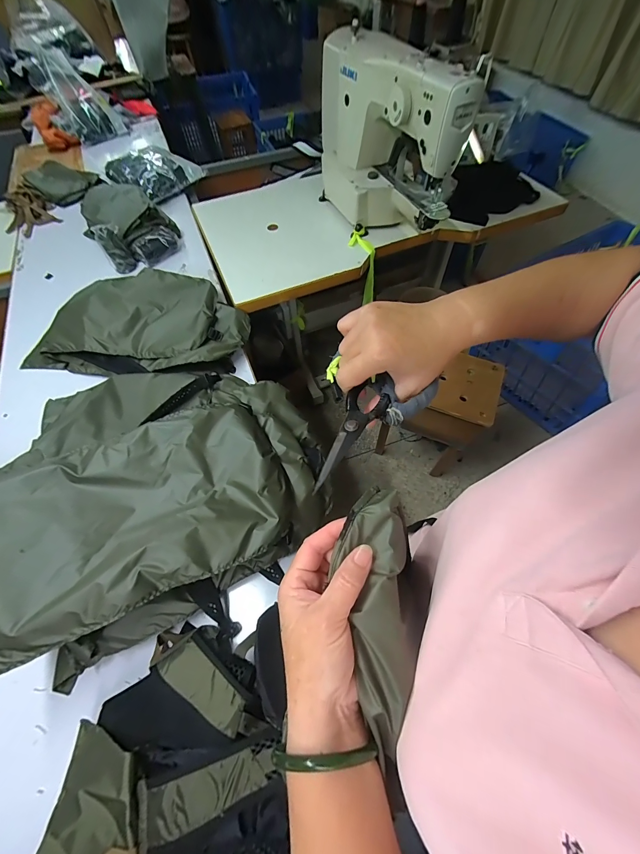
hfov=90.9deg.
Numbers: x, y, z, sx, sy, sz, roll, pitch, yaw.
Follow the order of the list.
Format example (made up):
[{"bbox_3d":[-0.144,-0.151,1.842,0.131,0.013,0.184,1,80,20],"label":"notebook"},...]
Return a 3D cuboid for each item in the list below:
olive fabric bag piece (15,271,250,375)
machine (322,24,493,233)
[{"bbox_3d":[-0.465,-0.286,0.834,0.526,0.072,0.321,8,61,6],"label":"olive fabric bag piece"},{"bbox_3d":[0.183,-0.828,0.957,0.192,0.400,0.542,-37,65,-18],"label":"machine"}]

